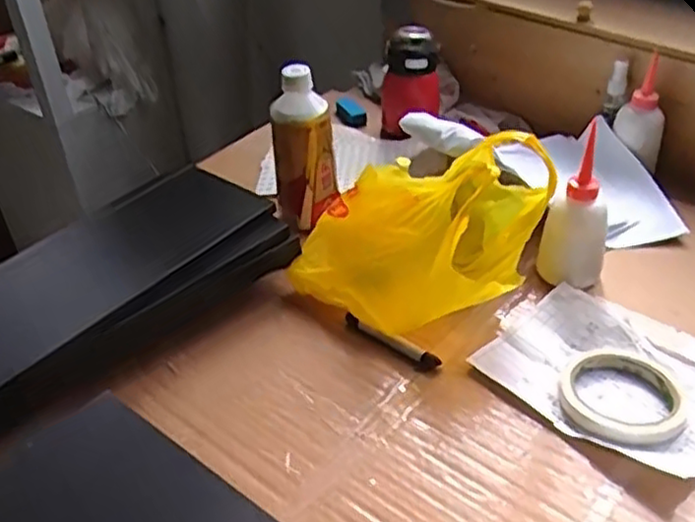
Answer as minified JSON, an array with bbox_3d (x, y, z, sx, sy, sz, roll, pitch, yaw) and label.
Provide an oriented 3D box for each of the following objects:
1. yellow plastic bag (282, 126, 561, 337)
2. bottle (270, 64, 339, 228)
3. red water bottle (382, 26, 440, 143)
[{"bbox_3d":[0.061,-0.020,0.666,0.235,0.157,0.134,-1,40,3],"label":"yellow plastic bag"},{"bbox_3d":[-0.048,-0.120,0.787,0.065,0.191,0.065,-11,40,-8],"label":"bottle"},{"bbox_3d":[0.086,-0.247,0.965,0.074,0.128,0.085,13,42,19],"label":"red water bottle"}]

